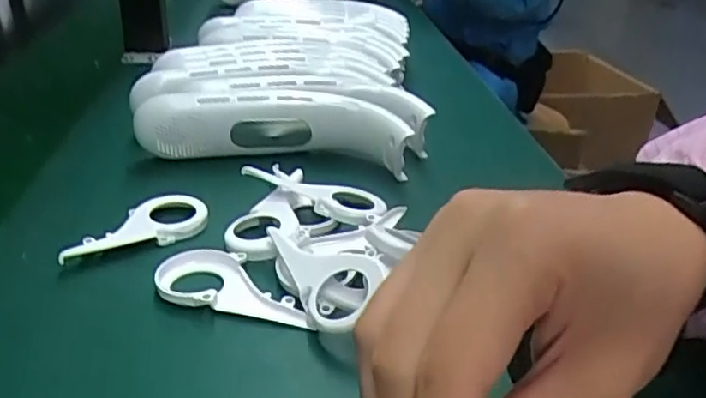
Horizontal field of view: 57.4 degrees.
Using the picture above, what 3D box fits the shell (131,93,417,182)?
[{"bbox_3d":[-0.057,-0.055,0.490,0.195,0.042,0.064,9,27,10],"label":"shell"}]

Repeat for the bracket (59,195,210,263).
[{"bbox_3d":[-0.136,0.015,0.397,0.088,0.013,0.047,-13,31,-31],"label":"bracket"}]

